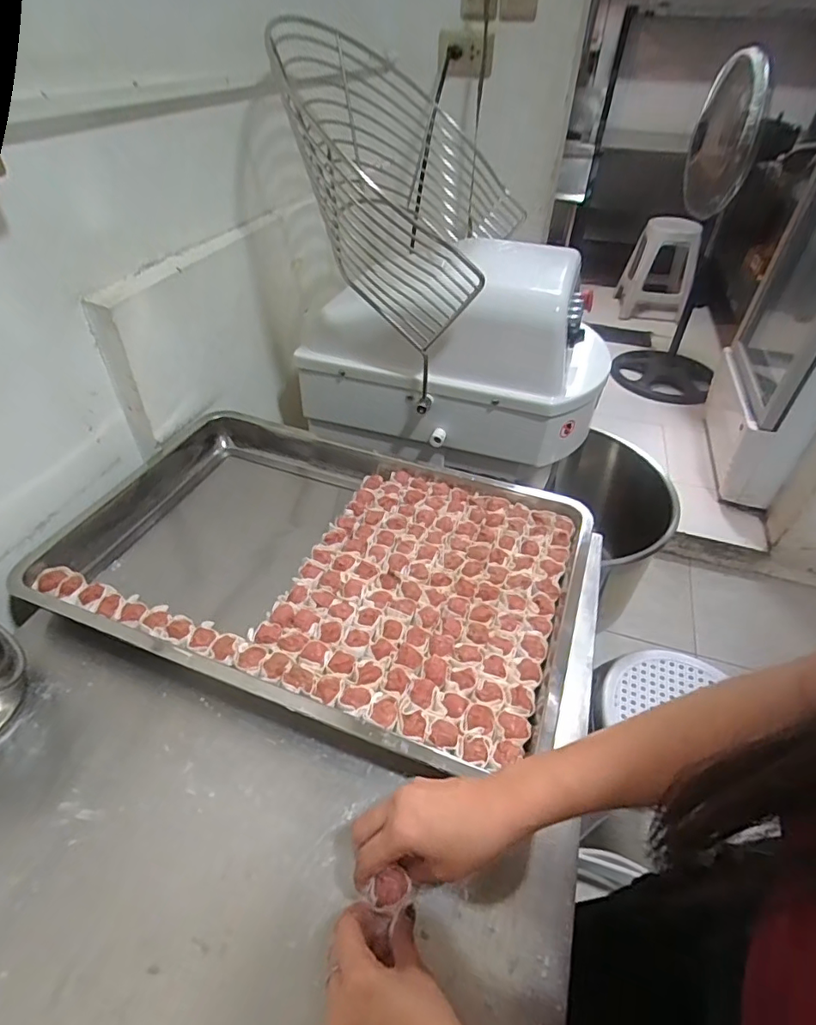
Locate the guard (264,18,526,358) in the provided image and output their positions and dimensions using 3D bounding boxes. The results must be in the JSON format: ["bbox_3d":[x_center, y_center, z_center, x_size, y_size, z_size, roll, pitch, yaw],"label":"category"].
[{"bbox_3d":[-0.027,-0.562,0.914,0.415,0.215,0.540,34,48,-12],"label":"guard"}]

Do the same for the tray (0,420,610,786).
[{"bbox_3d":[-0.112,0.051,0.651,0.621,0.059,0.407,18,43,15],"label":"tray"}]

